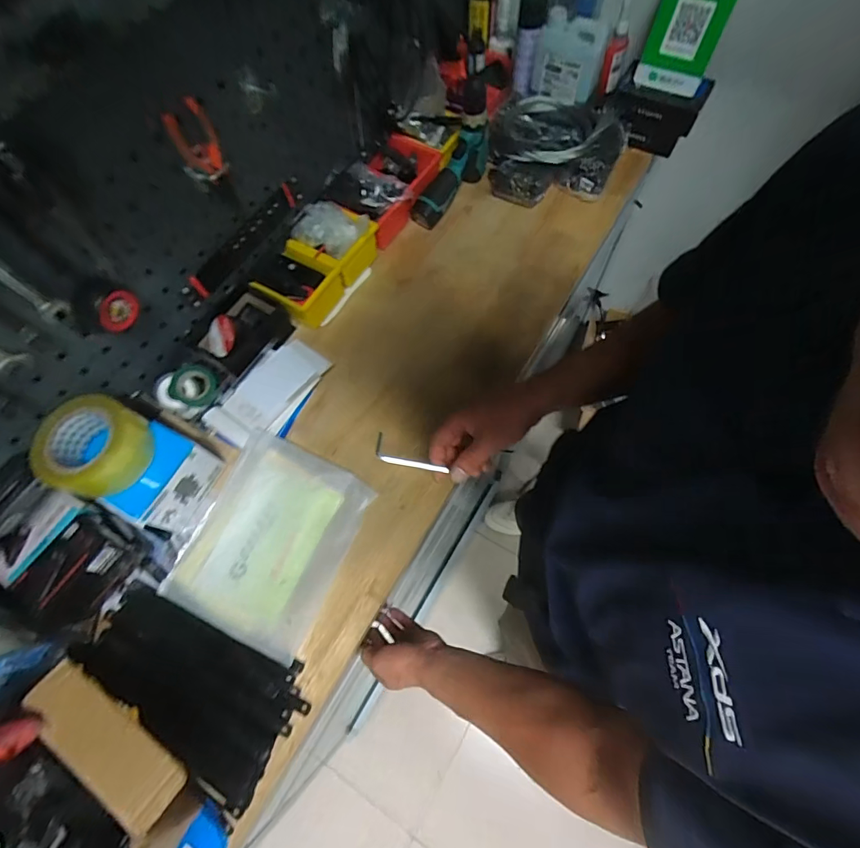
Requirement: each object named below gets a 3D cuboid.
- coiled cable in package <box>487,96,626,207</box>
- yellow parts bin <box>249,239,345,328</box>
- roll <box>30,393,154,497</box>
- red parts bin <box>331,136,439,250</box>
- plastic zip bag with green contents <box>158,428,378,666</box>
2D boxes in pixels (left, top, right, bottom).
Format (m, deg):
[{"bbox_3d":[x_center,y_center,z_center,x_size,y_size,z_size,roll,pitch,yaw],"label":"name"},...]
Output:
[{"bbox_3d":[0.233,-0.507,0.857,0.245,0.087,0.210,14,69,9],"label":"coiled cable in package"},{"bbox_3d":[-0.225,-0.237,0.773,0.121,0.071,0.113,24,71,12],"label":"yellow parts bin"},{"bbox_3d":[-0.428,0.029,0.576,0.107,0.059,0.123,12,69,8],"label":"roll"},{"bbox_3d":[-0.075,-0.444,0.832,0.138,0.092,0.209,35,73,16],"label":"red parts bin"},{"bbox_3d":[-0.228,0.156,0.635,0.212,0.035,0.253,22,70,12],"label":"plastic zip bag with green contents"}]

